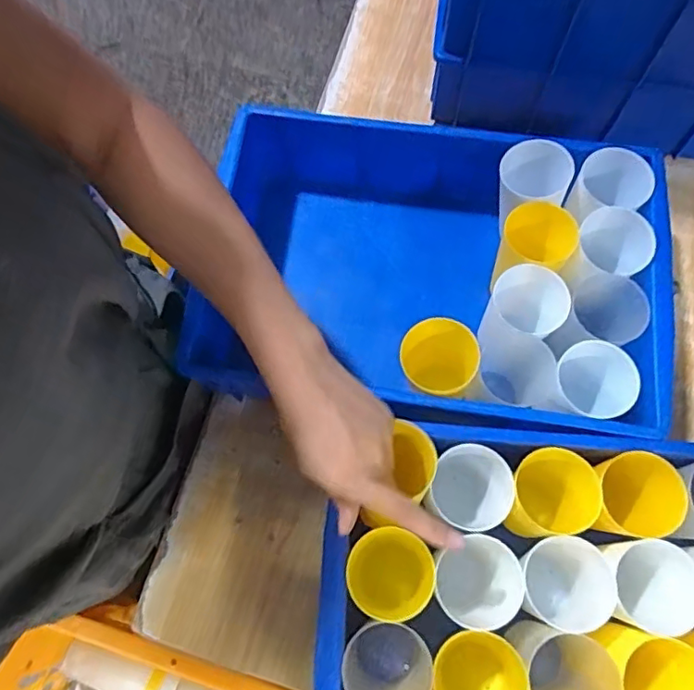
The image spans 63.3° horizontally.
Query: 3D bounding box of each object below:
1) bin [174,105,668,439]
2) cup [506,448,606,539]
[{"bbox_3d":[0.080,-0.066,0.546,0.391,0.116,0.286,10,72,5],"label":"bin"},{"bbox_3d":[0.162,0.128,0.481,0.067,0.102,0.062,-1,72,2],"label":"cup"}]

